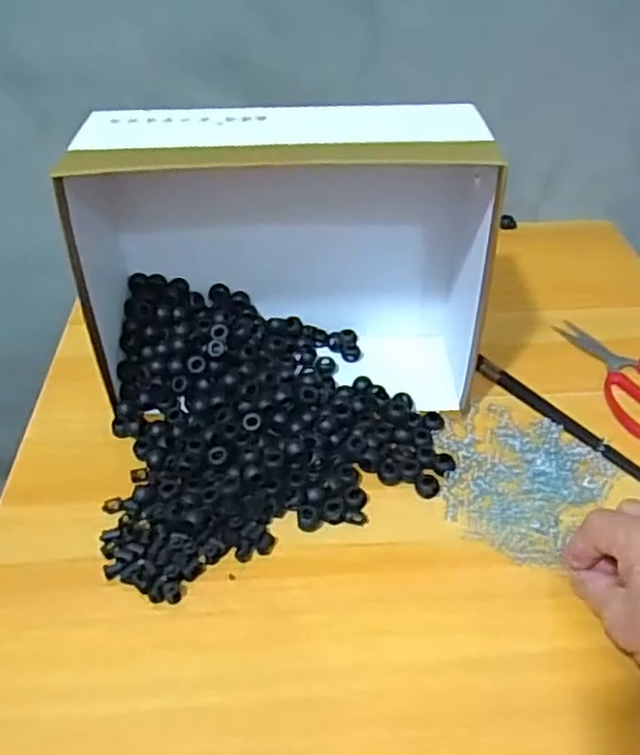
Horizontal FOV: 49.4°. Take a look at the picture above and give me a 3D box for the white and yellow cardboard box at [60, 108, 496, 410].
[{"bbox_3d":[-0.029,-0.093,0.544,0.296,0.206,0.120,-1,41,1],"label":"white and yellow cardboard box"}]

